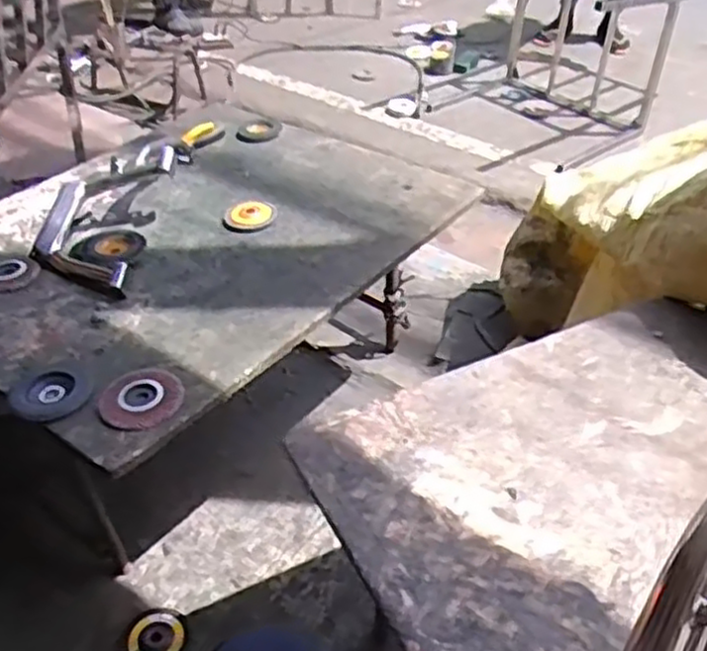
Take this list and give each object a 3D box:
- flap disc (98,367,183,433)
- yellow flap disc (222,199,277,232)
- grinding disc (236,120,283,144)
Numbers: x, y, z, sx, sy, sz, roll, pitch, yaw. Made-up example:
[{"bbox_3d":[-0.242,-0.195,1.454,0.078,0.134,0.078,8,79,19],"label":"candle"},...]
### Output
[{"bbox_3d":[-0.245,0.082,0.863,0.091,0.007,0.103,2,39,0],"label":"flap disc"},{"bbox_3d":[-0.164,-0.178,1.176,0.081,0.019,0.076,-1,39,-4],"label":"yellow flap disc"},{"bbox_3d":[-0.179,-0.374,1.420,0.077,0.005,0.099,7,39,6],"label":"grinding disc"}]

